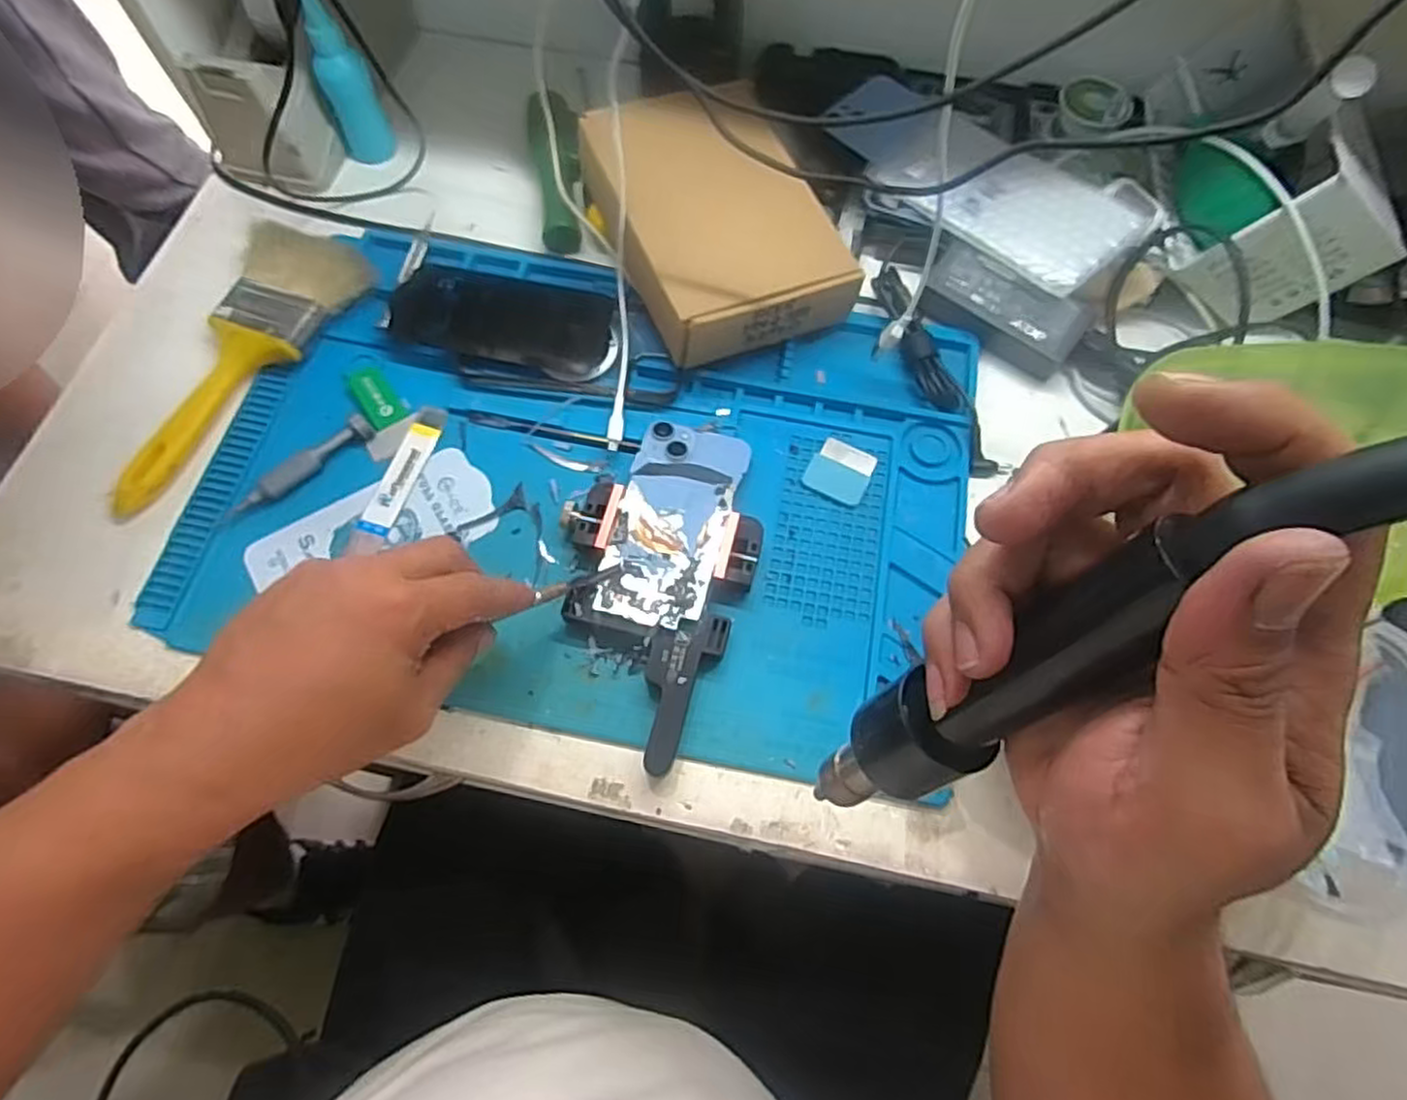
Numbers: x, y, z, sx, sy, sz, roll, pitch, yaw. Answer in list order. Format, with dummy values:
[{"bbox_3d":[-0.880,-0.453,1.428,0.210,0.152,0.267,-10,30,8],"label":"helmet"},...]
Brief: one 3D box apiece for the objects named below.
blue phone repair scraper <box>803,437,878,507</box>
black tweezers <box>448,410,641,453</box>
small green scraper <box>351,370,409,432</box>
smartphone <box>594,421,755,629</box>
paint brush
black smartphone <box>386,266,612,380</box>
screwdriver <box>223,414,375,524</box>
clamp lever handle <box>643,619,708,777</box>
[{"bbox_3d":[0.089,-0.051,0.469,0.039,0.004,0.038,26,71,10],"label":"blue phone repair scraper"},{"bbox_3d":[-0.103,-0.078,0.470,0.131,0.009,0.008,13,69,5],"label":"black tweezers"},{"bbox_3d":[-0.216,-0.101,0.480,0.023,0.007,0.044,-34,72,-12],"label":"small green scraper"},{"bbox_3d":[-0.017,-0.019,0.434,0.066,0.006,0.134,12,64,3],"label":"smartphone"},{"bbox_3d":[-0.299,-0.118,0.474,0.081,0.024,0.215,15,69,6],"label":"paint brush"},{"bbox_3d":[-0.134,-0.156,0.495,0.153,0.013,0.066,13,69,5],"label":"black smartphone"},{"bbox_3d":[-0.253,-0.050,0.456,0.101,0.013,0.014,-42,74,-15],"label":"screwdriver"},{"bbox_3d":[-0.019,0.079,0.397,0.027,0.006,0.083,12,72,-3],"label":"clamp lever handle"}]

